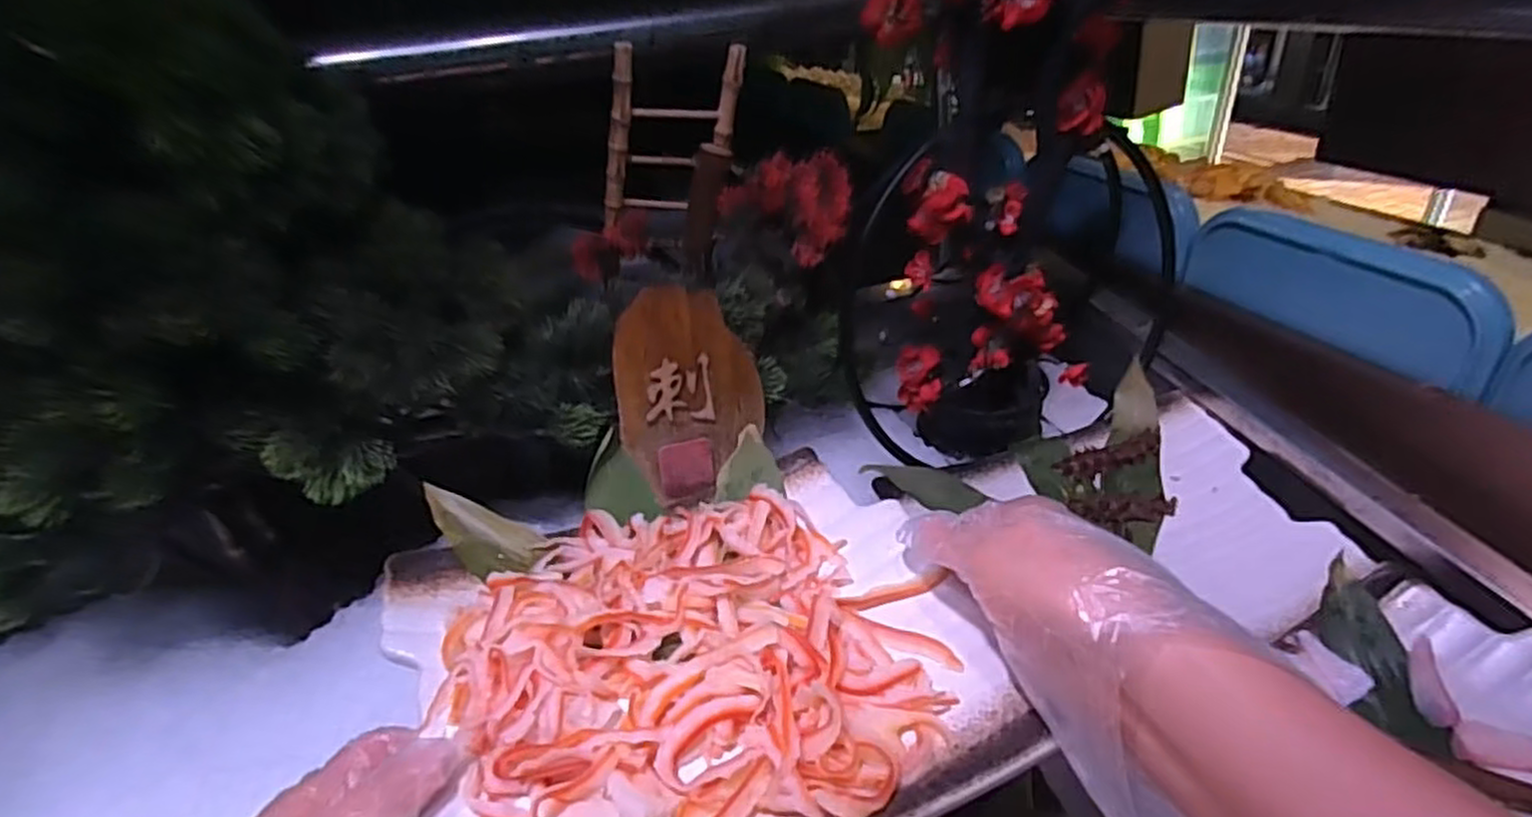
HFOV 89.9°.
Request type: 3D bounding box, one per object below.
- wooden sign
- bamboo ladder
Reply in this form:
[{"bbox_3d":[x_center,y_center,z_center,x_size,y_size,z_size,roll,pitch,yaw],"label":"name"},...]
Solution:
[{"bbox_3d":[-0.050,-0.008,0.528,0.099,0.158,0.011,-15,33,-15],"label":"wooden sign"},{"bbox_3d":[-0.065,-0.185,0.528,0.087,0.126,0.014,-6,44,-23],"label":"bamboo ladder"}]

